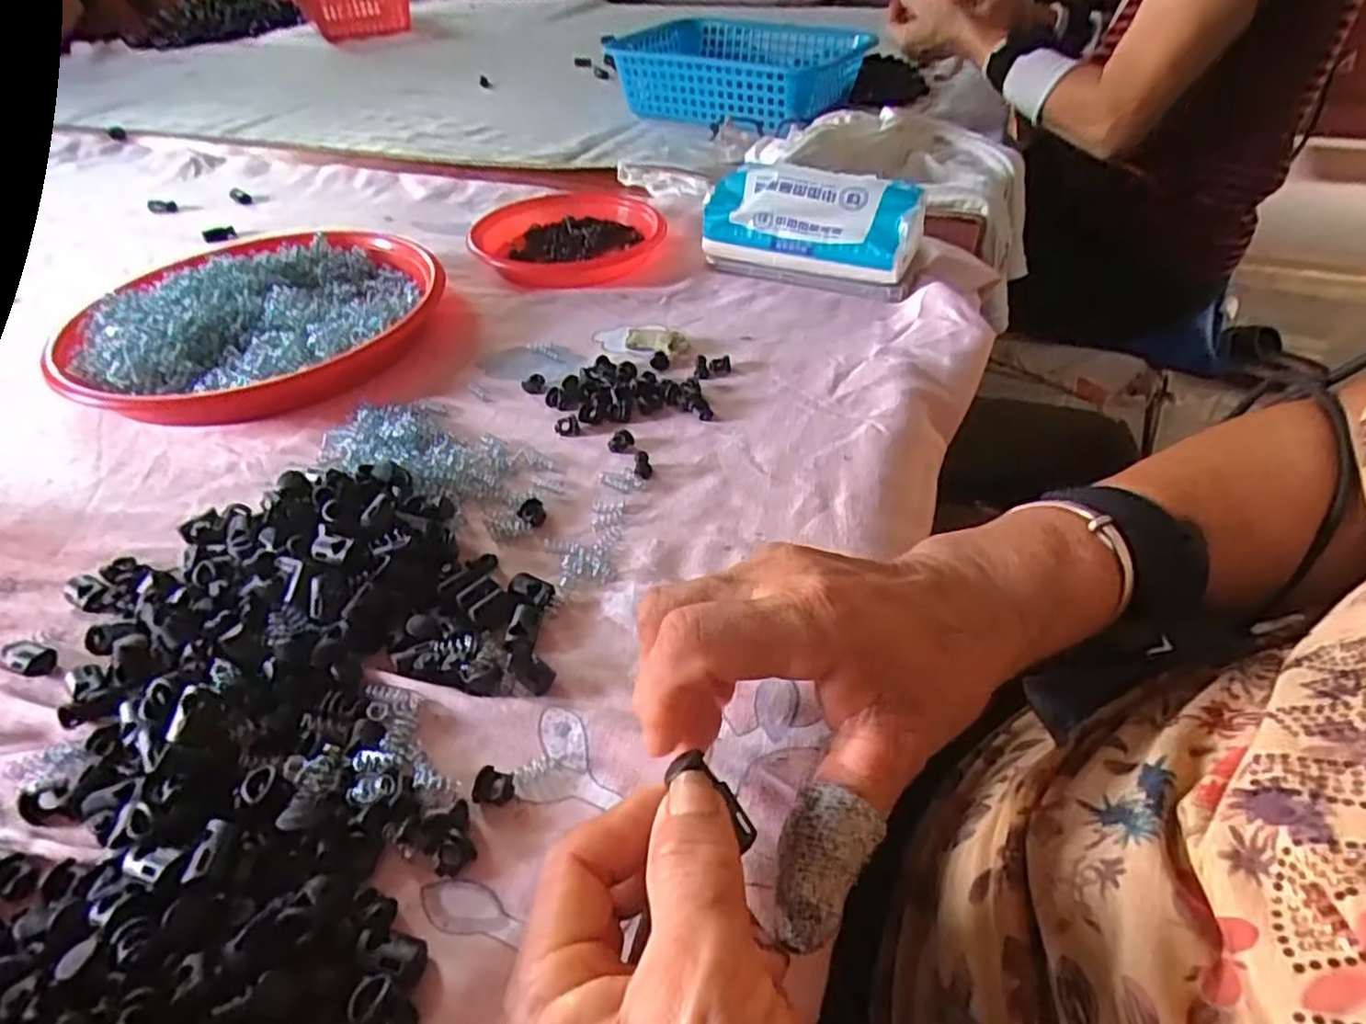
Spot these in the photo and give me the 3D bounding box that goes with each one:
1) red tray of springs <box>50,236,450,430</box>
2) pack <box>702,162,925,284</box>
[{"bbox_3d":[-0.293,-0.141,0.519,0.230,0.033,0.248,3,42,6],"label":"red tray of springs"},{"bbox_3d":[0.101,-0.228,0.564,0.166,0.063,0.057,16,45,20],"label":"pack"}]

